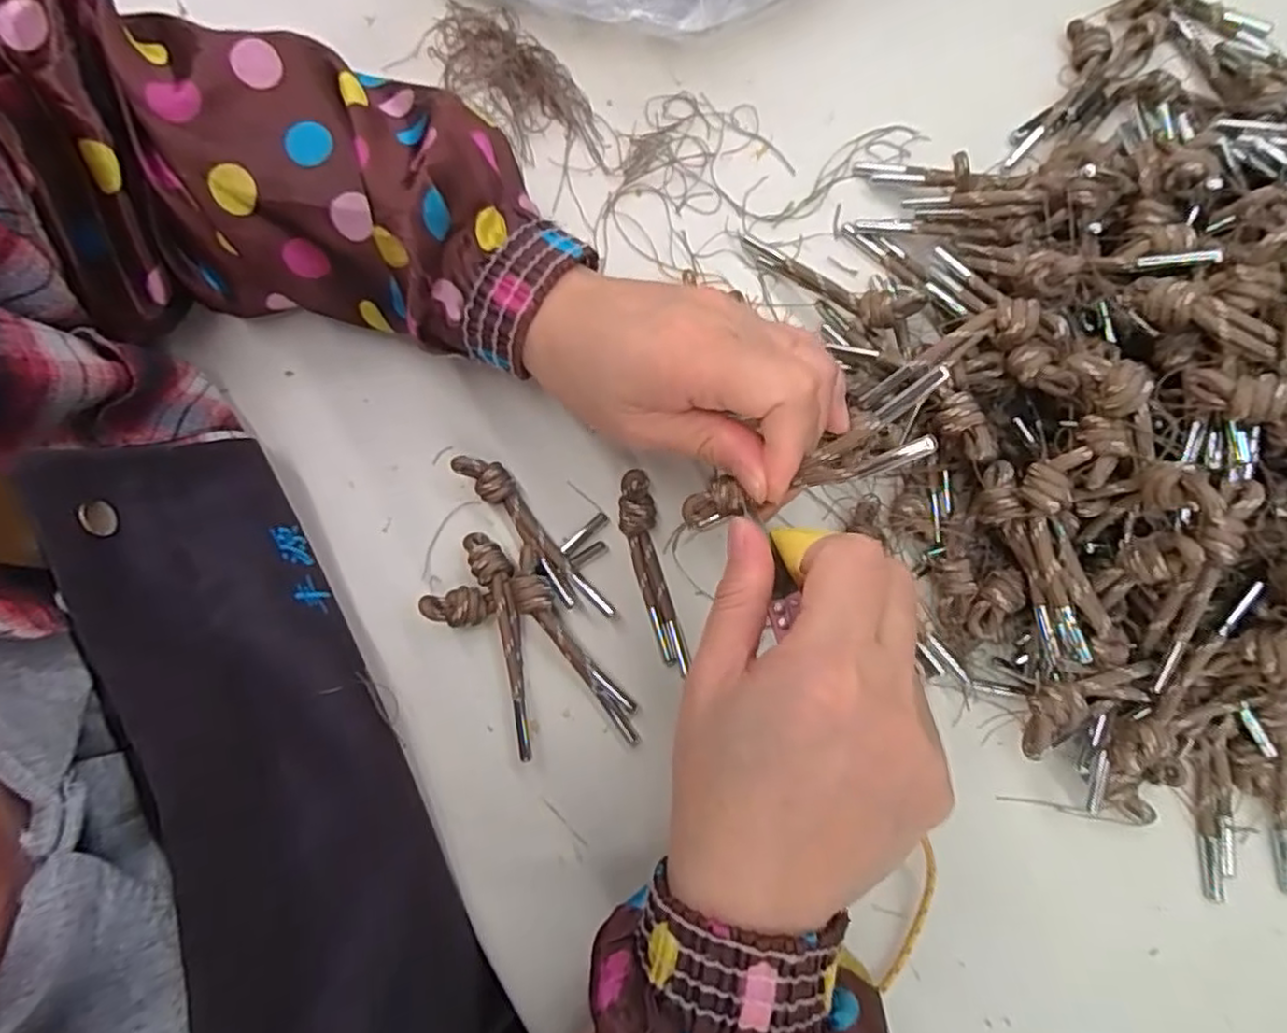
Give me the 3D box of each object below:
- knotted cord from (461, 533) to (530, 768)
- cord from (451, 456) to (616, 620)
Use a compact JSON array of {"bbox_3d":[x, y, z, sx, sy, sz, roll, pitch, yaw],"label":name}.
[{"bbox_3d":[-0.055,0.051,0.289,0.017,0.016,0.093,-17,80,-5],"label":"knotted cord"},{"bbox_3d":[-0.046,0.009,0.298,0.016,0.019,0.090,-39,83,-8],"label":"cord"}]

